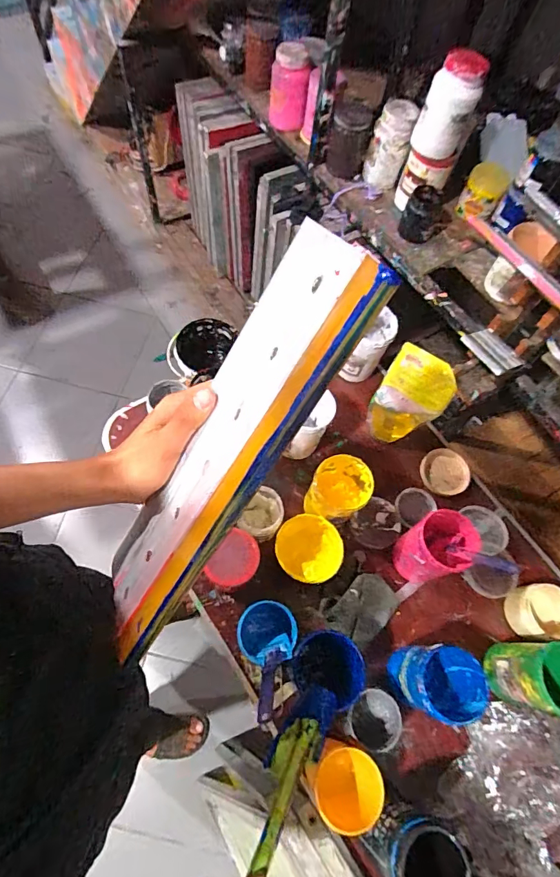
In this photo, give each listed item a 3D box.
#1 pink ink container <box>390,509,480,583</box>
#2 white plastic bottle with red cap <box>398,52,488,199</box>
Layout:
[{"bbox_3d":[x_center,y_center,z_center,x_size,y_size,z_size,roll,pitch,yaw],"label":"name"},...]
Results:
[{"bbox_3d":[0.259,0.185,0.739,0.103,0.127,0.093,-31,72,-18],"label":"pink ink container"},{"bbox_3d":[0.340,-0.642,0.939,0.082,0.295,0.085,-8,66,-10],"label":"white plastic bottle with red cap"}]

